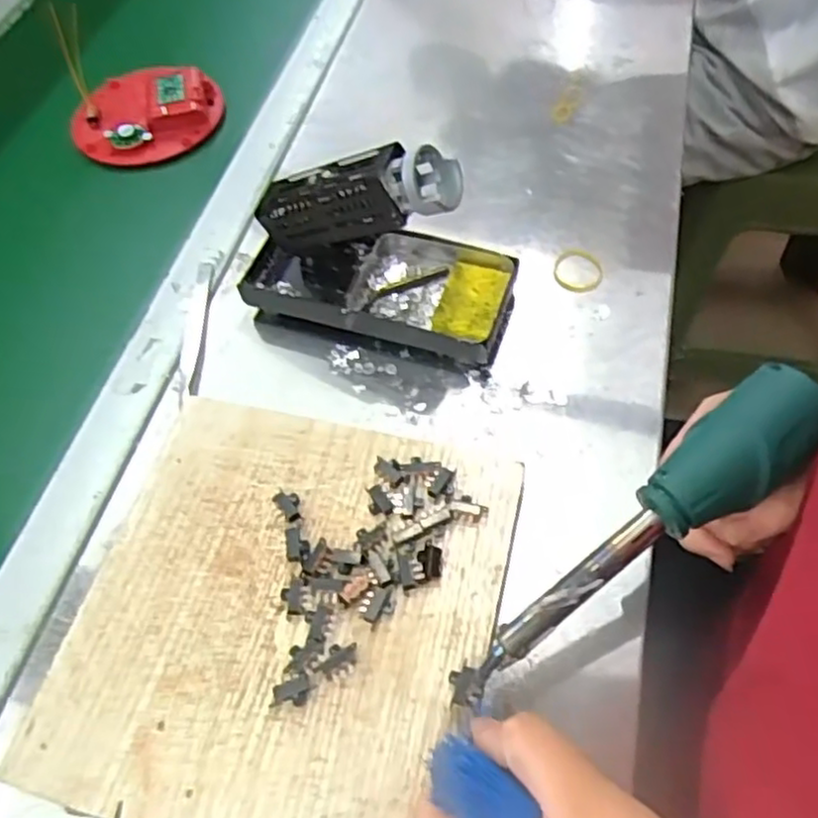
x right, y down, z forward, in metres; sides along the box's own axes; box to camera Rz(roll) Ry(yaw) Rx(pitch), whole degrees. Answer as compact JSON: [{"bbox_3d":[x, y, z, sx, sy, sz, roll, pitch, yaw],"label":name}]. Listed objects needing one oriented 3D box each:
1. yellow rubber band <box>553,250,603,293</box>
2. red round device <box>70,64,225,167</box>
[{"bbox_3d":[0.110,-0.089,0.465,0.031,0.005,0.033,-2,58,2],"label":"yellow rubber band"},{"bbox_3d":[-0.211,-0.238,0.568,0.105,0.022,0.101,-2,58,2],"label":"red round device"}]

